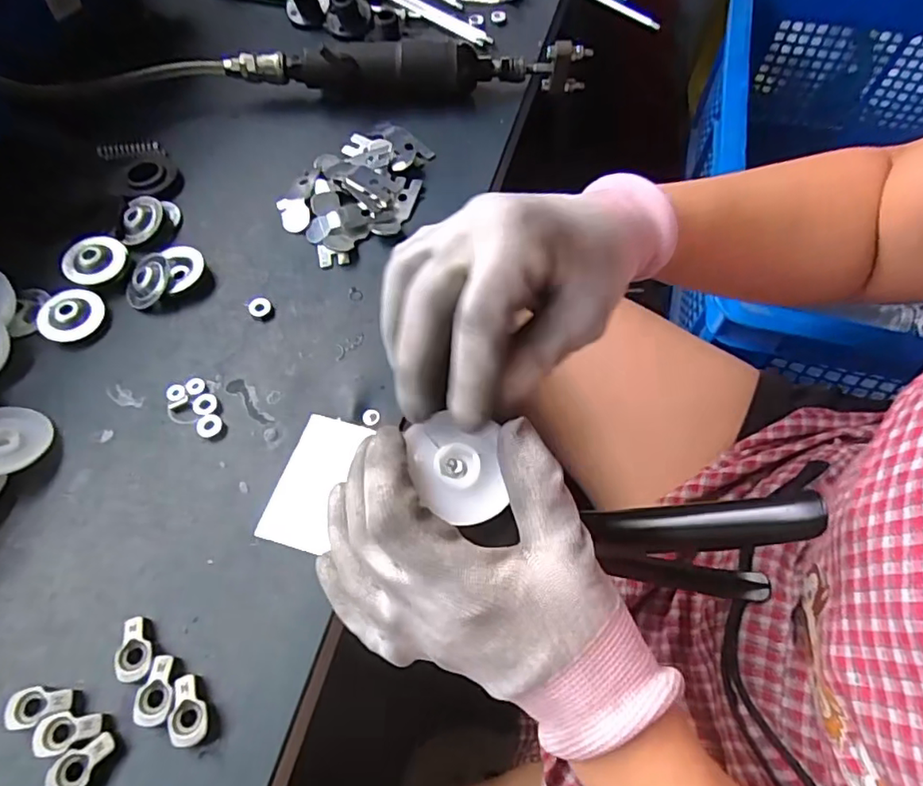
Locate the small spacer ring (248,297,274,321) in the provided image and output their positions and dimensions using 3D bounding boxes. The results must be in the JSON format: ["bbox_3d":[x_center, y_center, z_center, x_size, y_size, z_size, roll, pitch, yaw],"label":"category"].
[{"bbox_3d":[-0.133,-0.056,0.373,0.015,0.006,0.017,-22,64,-10],"label":"small spacer ring"}]

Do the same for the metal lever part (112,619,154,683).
[{"bbox_3d":[-0.157,0.124,0.273,0.017,0.007,0.029,-12,62,-5],"label":"metal lever part"}]

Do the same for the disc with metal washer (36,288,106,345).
[{"bbox_3d":[-0.255,-0.051,0.368,0.036,0.006,0.039,5,71,-14],"label":"disc with metal washer"}]

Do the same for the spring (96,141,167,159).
[{"bbox_3d":[-0.261,-0.193,0.445,0.049,0.007,0.009,-3,59,1],"label":"spring"}]

